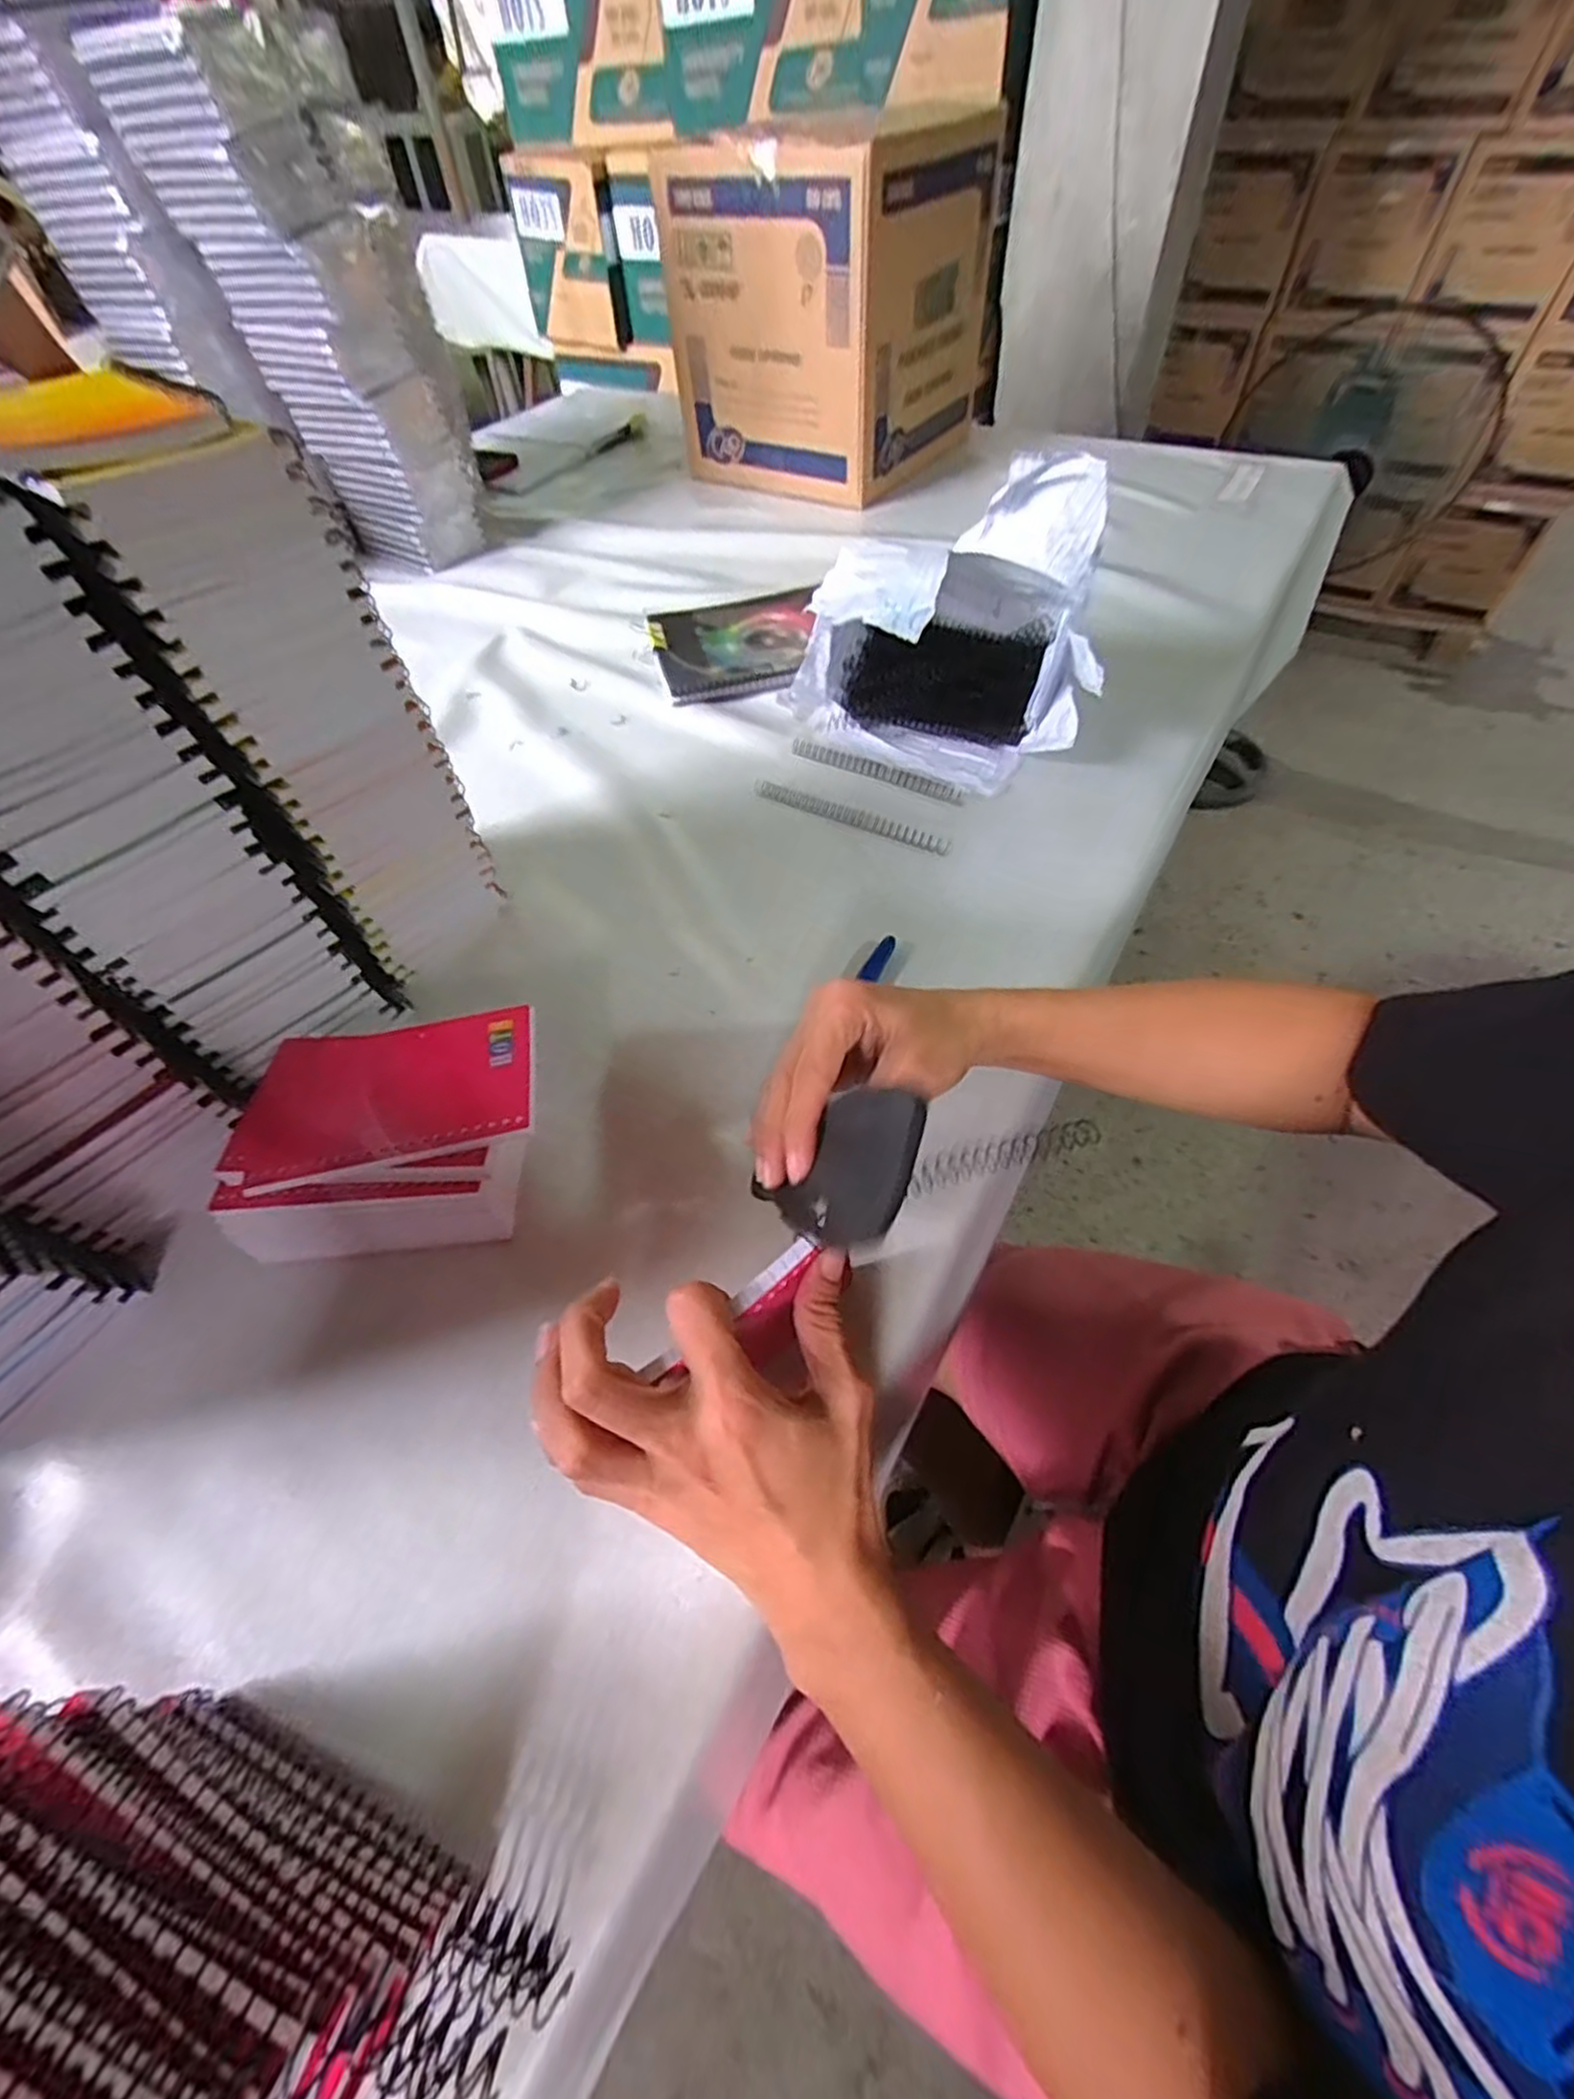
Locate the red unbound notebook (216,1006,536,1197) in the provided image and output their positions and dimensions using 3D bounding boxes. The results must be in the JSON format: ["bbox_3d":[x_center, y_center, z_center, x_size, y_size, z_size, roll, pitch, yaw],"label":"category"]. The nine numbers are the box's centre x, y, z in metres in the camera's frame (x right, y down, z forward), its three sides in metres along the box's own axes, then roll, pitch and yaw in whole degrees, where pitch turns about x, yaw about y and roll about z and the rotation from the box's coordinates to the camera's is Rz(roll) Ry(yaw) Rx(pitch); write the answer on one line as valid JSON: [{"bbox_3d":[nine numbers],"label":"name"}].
[{"bbox_3d":[-0.197,0.023,0.365,0.147,0.008,0.089,-8,52,2],"label":"red unbound notebook"}]

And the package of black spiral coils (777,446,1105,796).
[{"bbox_3d":[0.131,-0.329,0.568,0.223,0.171,0.158,25,61,20],"label":"package of black spiral coils"}]

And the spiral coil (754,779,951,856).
[{"bbox_3d":[0.047,-0.179,0.564,0.163,0.010,0.014,26,61,21],"label":"spiral coil"}]

